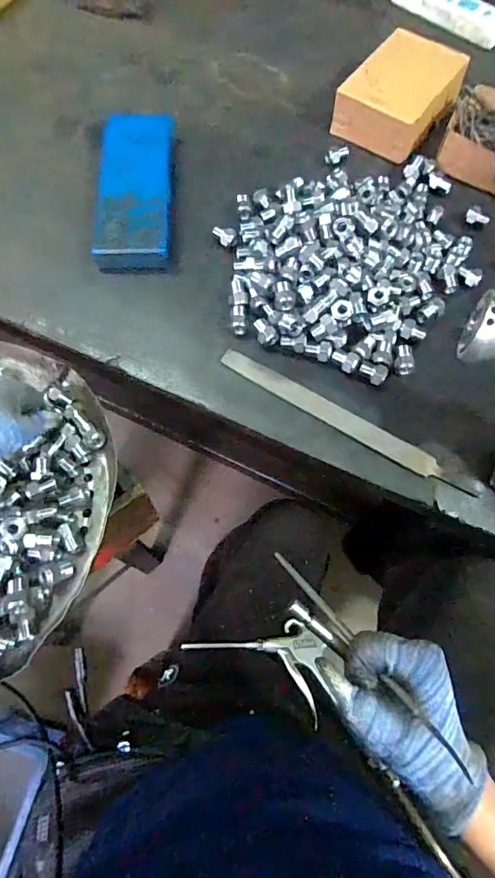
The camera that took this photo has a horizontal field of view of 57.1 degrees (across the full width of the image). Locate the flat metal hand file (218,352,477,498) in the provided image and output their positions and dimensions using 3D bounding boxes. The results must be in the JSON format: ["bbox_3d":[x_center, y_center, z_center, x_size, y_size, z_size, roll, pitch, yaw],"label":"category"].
[{"bbox_3d":[0.101,-0.022,0.491,0.292,0.006,0.023,31,78,13],"label":"flat metal hand file"}]

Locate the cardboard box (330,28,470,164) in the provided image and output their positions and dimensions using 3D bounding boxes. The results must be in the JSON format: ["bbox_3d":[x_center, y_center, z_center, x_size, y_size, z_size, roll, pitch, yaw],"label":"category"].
[{"bbox_3d":[0.212,-0.482,0.640,0.125,0.066,0.161,38,72,12],"label":"cardboard box"}]

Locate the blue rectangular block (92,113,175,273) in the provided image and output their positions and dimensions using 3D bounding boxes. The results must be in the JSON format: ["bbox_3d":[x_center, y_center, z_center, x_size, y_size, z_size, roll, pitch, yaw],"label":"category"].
[{"bbox_3d":[-0.143,-0.320,0.583,0.092,0.038,0.242,1,68,-2],"label":"blue rectangular block"}]

